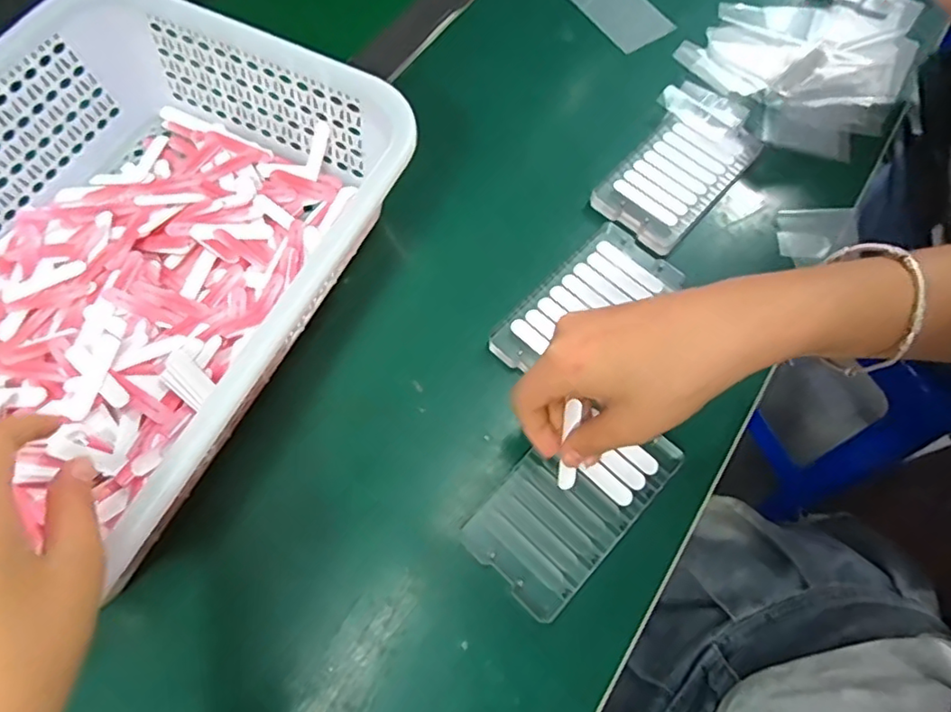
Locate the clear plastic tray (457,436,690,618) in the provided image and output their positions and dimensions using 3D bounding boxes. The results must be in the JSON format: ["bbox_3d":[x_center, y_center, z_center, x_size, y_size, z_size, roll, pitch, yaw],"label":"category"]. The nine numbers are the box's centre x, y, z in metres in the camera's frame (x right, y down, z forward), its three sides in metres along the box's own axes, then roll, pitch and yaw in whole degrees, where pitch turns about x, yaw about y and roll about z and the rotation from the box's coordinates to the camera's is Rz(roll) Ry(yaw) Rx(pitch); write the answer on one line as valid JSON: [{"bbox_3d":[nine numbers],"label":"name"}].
[{"bbox_3d":[0.055,0.080,0.334,0.066,0.015,0.121,41,72,15],"label":"clear plastic tray"}]

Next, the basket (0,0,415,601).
[{"bbox_3d":[-0.224,-0.042,0.348,0.256,0.090,0.361,28,69,10],"label":"basket"}]

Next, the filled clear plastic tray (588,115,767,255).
[{"bbox_3d":[0.147,-0.134,0.425,0.069,0.007,0.126,40,72,14],"label":"filled clear plastic tray"}]

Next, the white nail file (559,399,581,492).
[{"bbox_3d":[0.053,0.050,0.327,0.010,0.008,0.049,3,98,-1],"label":"white nail file"}]

